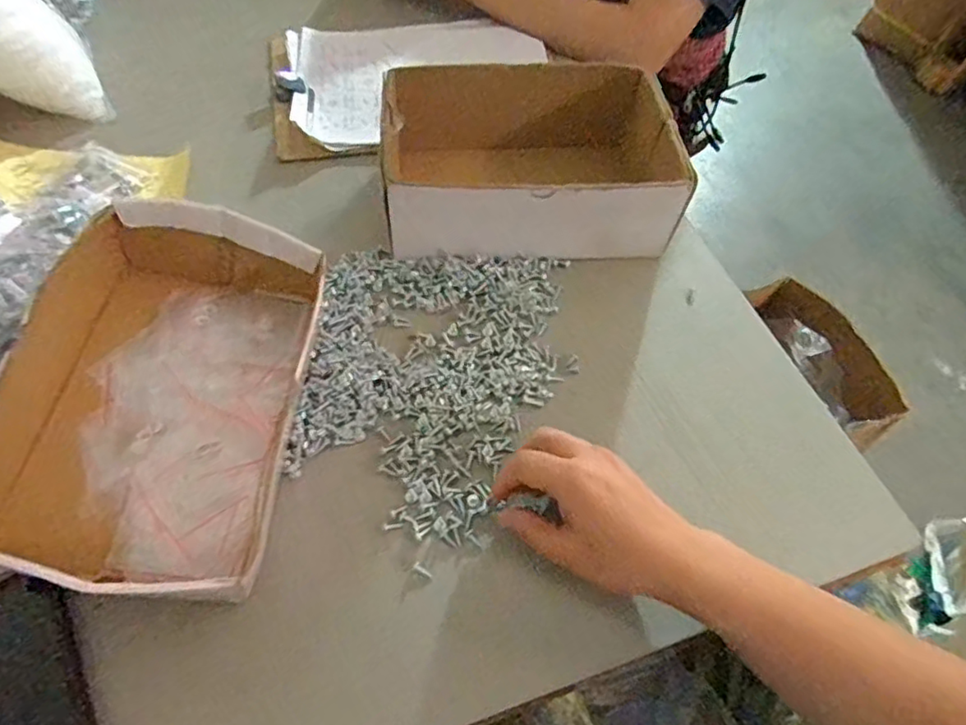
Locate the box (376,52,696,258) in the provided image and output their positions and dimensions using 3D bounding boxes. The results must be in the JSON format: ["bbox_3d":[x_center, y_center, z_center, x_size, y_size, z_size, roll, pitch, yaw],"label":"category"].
[{"bbox_3d":[0.037,-0.184,0.544,0.250,0.088,0.177,-3,58,-5],"label":"box"}]

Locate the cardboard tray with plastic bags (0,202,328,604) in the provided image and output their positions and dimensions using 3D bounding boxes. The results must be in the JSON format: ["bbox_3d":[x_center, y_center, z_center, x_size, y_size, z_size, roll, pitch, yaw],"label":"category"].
[{"bbox_3d":[-0.219,0.018,0.407,0.182,0.086,0.253,7,57,2],"label":"cardboard tray with plastic bags"}]

